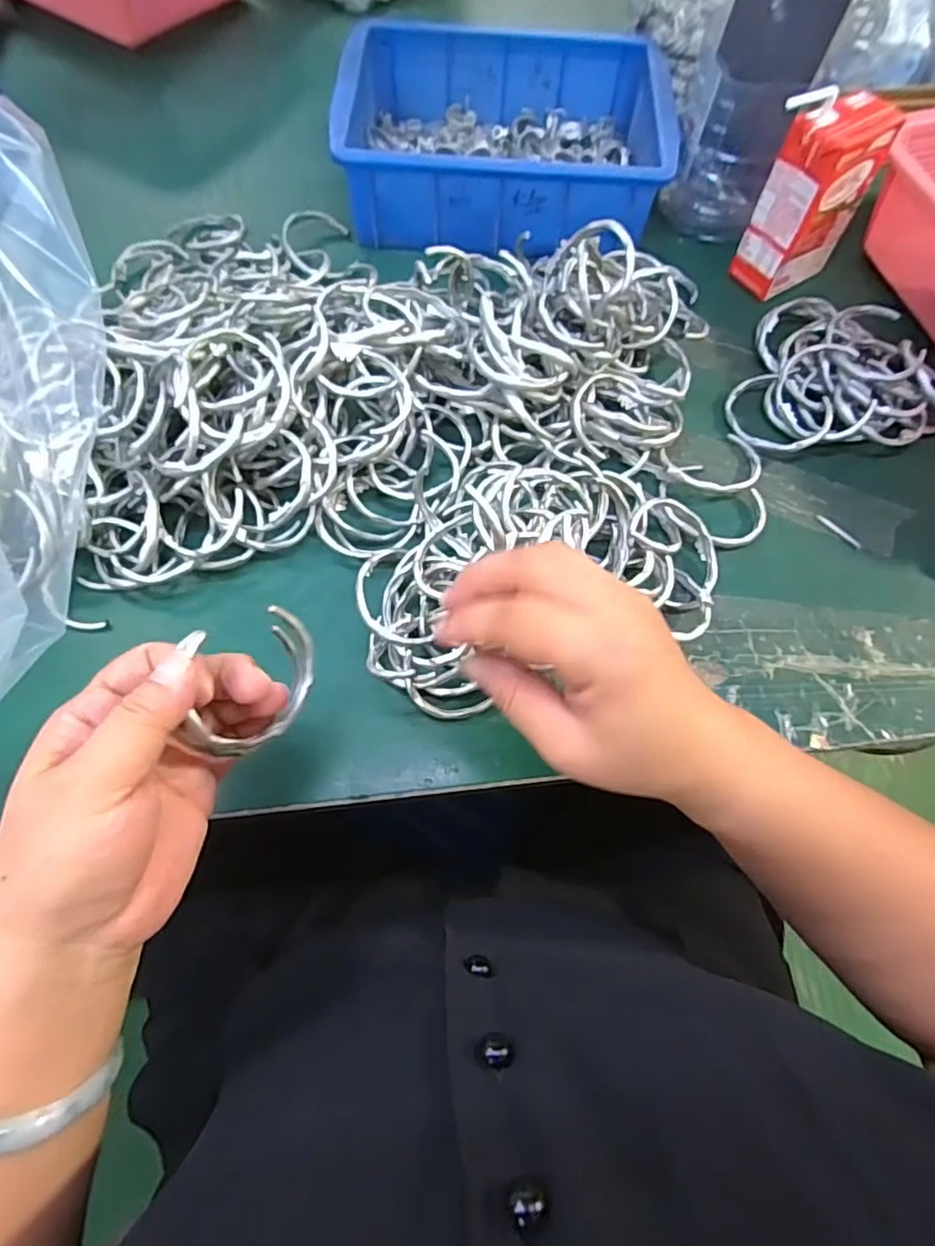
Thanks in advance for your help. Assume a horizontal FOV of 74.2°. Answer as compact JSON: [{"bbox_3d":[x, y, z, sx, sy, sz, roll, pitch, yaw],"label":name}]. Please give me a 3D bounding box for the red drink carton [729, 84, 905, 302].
[{"bbox_3d":[0.241,-0.299,0.439,0.070,0.116,0.047,-31,72,-15],"label":"red drink carton"}]

